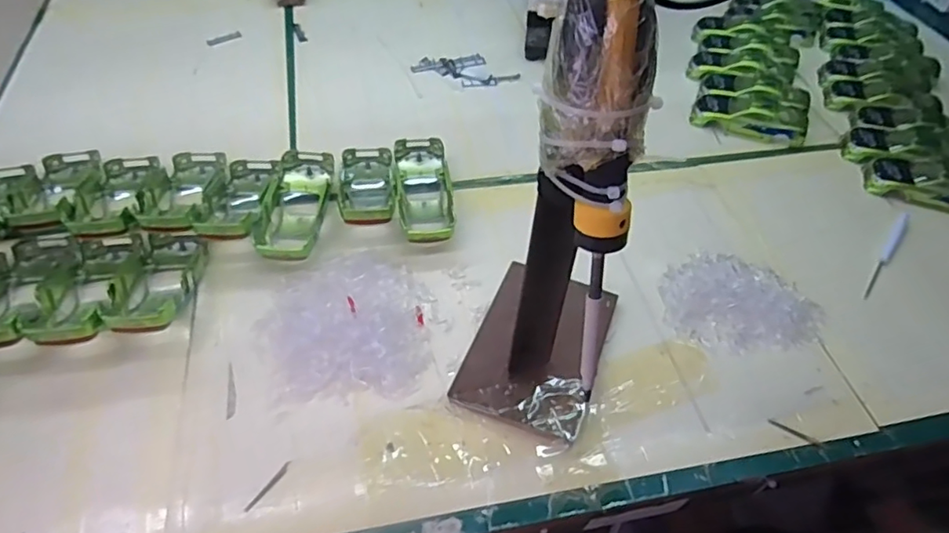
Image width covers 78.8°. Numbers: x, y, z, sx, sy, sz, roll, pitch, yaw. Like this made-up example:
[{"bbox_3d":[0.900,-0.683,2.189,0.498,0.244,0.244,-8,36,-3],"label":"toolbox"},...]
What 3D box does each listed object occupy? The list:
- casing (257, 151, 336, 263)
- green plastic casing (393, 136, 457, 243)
[{"bbox_3d":[-0.169,-0.057,0.555,0.052,0.026,0.139,4,49,-1],"label":"casing"},{"bbox_3d":[-0.048,-0.075,0.576,0.051,0.030,0.130,-6,50,-9],"label":"green plastic casing"}]

